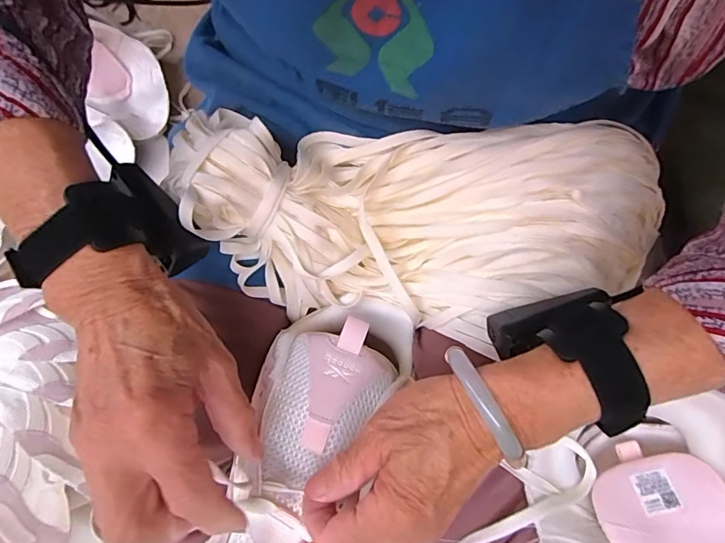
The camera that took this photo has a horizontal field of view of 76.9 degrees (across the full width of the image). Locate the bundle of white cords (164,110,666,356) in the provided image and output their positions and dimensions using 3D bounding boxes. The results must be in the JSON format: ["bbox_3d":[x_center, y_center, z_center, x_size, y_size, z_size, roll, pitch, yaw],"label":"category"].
[{"bbox_3d":[0.042,-0.031,0.317,0.340,0.079,0.147,3,71,1],"label":"bundle of white cords"}]

